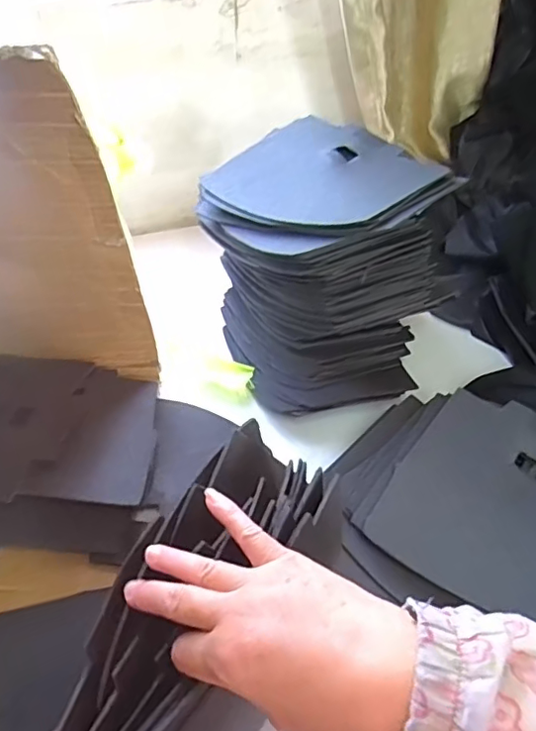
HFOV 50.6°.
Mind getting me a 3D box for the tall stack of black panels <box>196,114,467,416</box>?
[{"bbox_3d":[0.065,-0.116,0.684,0.225,0.230,0.267,-20,48,-17],"label":"tall stack of black panels"}]

